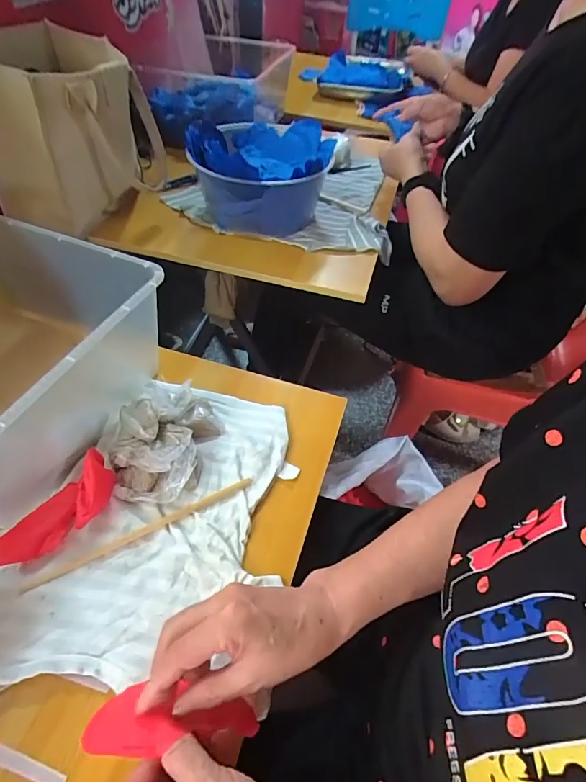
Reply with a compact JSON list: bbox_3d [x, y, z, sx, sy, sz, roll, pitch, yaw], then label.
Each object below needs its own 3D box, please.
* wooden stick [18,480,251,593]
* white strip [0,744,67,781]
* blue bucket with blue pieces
[{"bbox_3d":[-0.144,0.137,0.413,0.222,0.007,0.009,-22,55,-21],"label":"wooden stick"},{"bbox_3d":[-0.193,0.276,0.308,0.058,0.004,0.012,16,38,6],"label":"white strip"},{"bbox_3d":[-0.047,-0.341,0.689,0.220,0.114,0.214,2,50,-2],"label":"blue bucket with blue pieces"}]

